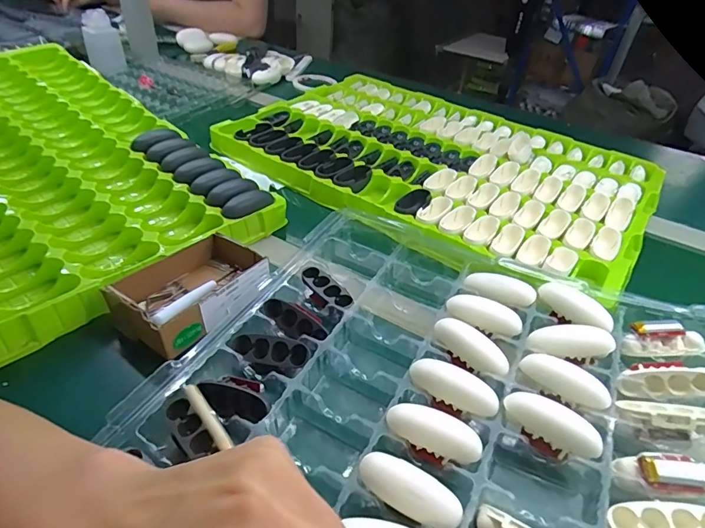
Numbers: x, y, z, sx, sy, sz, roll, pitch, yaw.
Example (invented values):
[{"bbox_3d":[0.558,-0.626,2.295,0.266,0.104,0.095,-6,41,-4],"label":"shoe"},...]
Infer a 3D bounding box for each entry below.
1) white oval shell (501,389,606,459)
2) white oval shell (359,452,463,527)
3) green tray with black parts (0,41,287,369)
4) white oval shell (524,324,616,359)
[{"bbox_3d":[0.141,0.110,0.315,0.064,0.019,0.020,28,43,26],"label":"white oval shell"},{"bbox_3d":[0.037,0.137,0.278,0.064,0.012,0.026,22,41,20],"label":"white oval shell"},{"bbox_3d":[-0.409,-0.133,0.528,0.581,0.043,0.365,32,45,30],"label":"green tray with black parts"},{"bbox_3d":[0.183,0.065,0.379,0.064,0.022,0.019,-2,36,17],"label":"white oval shell"}]

